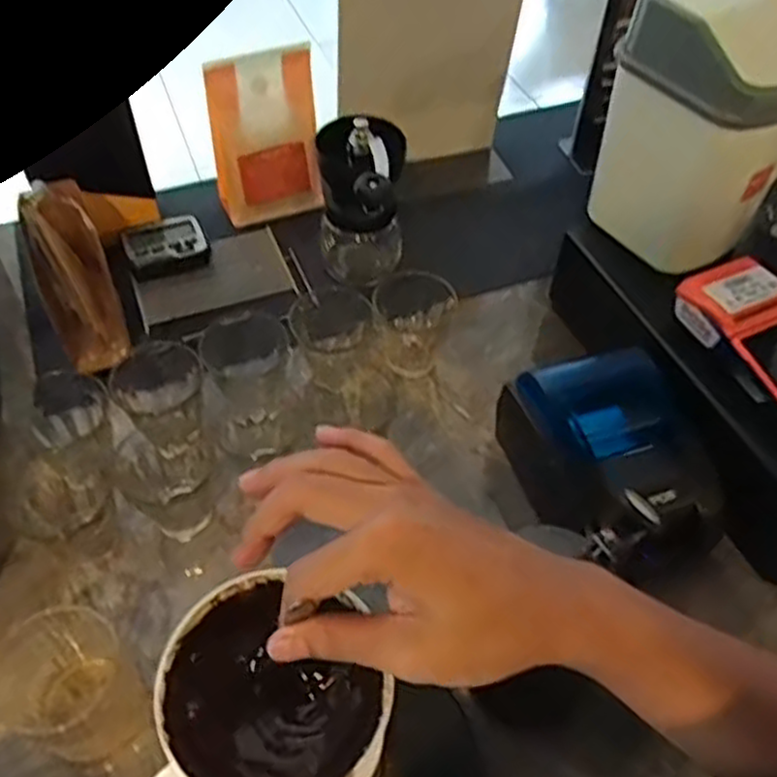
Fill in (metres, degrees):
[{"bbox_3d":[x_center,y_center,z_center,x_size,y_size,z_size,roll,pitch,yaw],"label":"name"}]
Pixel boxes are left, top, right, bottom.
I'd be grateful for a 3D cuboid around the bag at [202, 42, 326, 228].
[{"bbox_3d":[-0.134,-0.274,0.841,0.122,0.174,0.056,-9,53,-8],"label":"bag"}]

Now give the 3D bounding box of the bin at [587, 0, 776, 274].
[{"bbox_3d":[0.265,-0.219,0.641,0.110,0.210,0.130,-31,59,-22],"label":"bin"}]

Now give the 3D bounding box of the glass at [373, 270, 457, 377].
[{"bbox_3d":[0.023,-0.066,0.749,0.066,0.085,0.081,12,53,8],"label":"glass"}]

